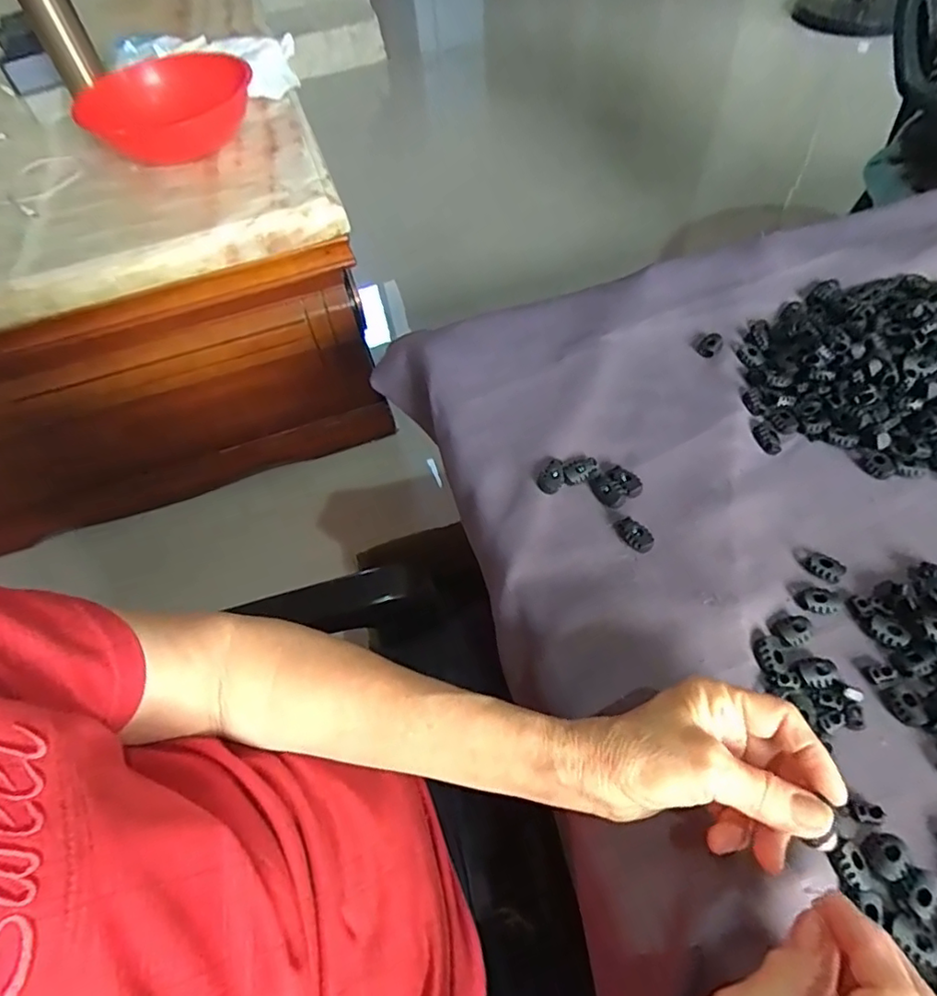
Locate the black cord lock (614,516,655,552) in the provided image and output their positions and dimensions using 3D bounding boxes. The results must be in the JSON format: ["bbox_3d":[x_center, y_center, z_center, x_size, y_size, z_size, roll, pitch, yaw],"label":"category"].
[{"bbox_3d":[0.113,0.024,0.401,0.016,0.008,0.029,-31,58,-16],"label":"black cord lock"}]

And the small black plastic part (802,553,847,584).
[{"bbox_3d":[0.231,0.045,0.382,0.023,0.009,0.014,33,64,24],"label":"small black plastic part"}]

